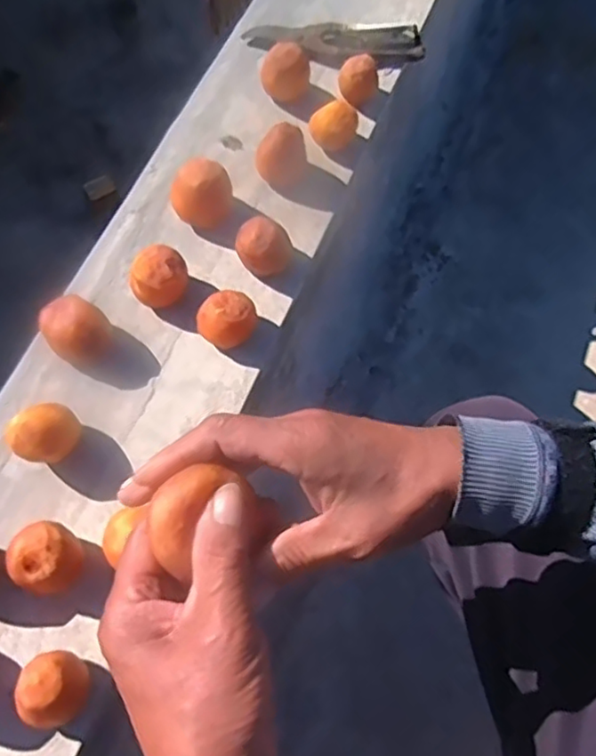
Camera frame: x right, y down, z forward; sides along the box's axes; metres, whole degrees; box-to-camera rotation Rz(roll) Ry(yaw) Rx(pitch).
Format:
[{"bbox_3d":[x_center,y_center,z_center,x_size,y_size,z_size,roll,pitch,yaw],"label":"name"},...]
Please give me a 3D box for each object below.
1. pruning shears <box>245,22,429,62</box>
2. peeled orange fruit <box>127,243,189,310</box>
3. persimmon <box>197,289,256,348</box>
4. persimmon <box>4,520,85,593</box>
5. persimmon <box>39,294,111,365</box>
[{"bbox_3d":[0.042,-0.369,0.691,0.192,0.013,0.038,-2,68,-6],"label":"pruning shears"},{"bbox_3d":[-0.122,-0.087,0.554,0.051,0.046,0.054,2,68,-4],"label":"peeled orange fruit"},{"bbox_3d":[-0.061,-0.049,0.550,0.052,0.040,0.044,-9,69,-8],"label":"persimmon"},{"bbox_3d":[-0.184,0.133,0.461,0.043,0.055,0.046,2,68,-4],"label":"persimmon"},{"bbox_3d":[-0.184,-0.038,0.531,0.051,0.046,0.053,2,68,-4],"label":"persimmon"}]

